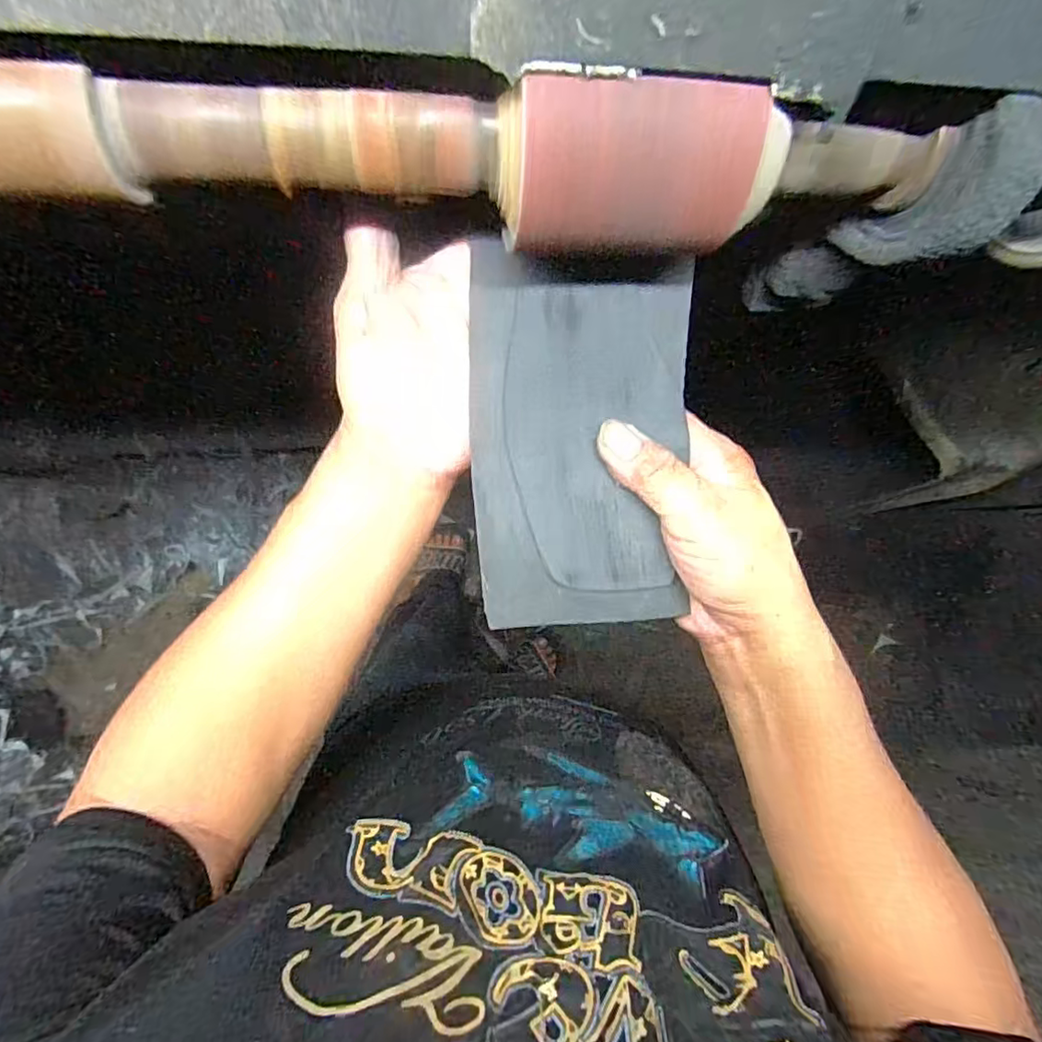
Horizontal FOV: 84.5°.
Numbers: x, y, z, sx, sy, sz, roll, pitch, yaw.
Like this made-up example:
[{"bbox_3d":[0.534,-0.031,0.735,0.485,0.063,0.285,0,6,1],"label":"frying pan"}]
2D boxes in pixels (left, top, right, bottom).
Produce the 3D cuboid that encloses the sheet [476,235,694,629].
[{"bbox_3d":[0.029,-0.038,0.268,0.099,0.012,0.168,0,87,-7],"label":"sheet"}]

